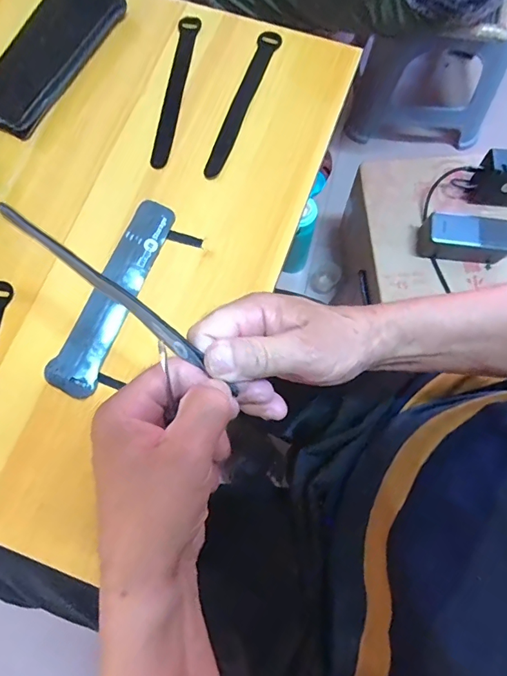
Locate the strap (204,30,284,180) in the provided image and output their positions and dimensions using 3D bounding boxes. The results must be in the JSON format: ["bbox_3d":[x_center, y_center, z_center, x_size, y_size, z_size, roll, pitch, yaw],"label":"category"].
[{"bbox_3d":[-0.011,-0.256,0.483,0.025,0.011,0.191,18,76,5],"label":"strap"}]

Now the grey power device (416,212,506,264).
[{"bbox_3d":[0.336,-0.156,0.694,0.135,0.058,0.053,6,75,2],"label":"grey power device"}]

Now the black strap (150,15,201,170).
[{"bbox_3d":[-0.087,-0.276,0.490,0.022,0.004,0.197,9,75,3],"label":"black strap"}]

